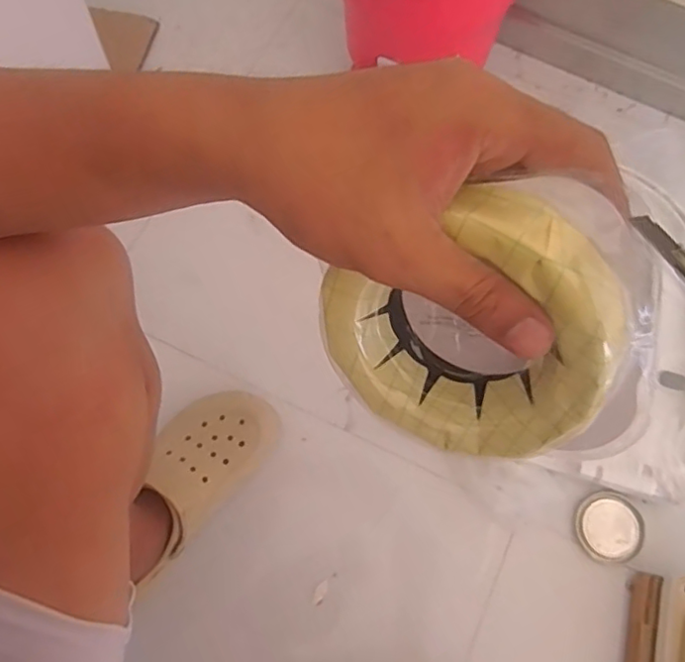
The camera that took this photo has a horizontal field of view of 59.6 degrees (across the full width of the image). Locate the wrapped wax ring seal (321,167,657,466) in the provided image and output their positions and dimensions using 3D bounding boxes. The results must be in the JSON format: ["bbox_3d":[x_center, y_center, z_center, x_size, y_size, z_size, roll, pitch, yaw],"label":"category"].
[{"bbox_3d":[0.058,-0.005,0.253,0.117,0.128,0.038,31,46,10],"label":"wrapped wax ring seal"}]

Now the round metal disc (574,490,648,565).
[{"bbox_3d":[0.308,0.227,0.687,0.074,0.012,0.075,0,70,1],"label":"round metal disc"}]

